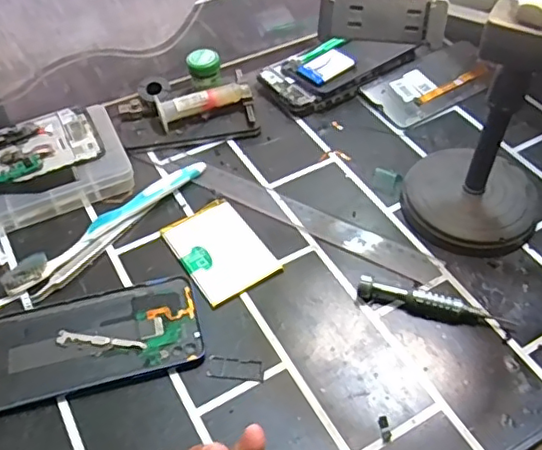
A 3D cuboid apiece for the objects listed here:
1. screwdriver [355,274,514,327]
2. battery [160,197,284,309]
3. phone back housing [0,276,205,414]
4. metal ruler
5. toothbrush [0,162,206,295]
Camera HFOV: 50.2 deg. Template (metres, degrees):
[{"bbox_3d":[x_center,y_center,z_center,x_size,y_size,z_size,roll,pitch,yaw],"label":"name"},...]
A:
[{"bbox_3d":[0.117,0.056,0.411,0.108,0.015,0.015,14,52,11],"label":"screwdriver"},{"bbox_3d":[-0.041,0.018,0.453,0.061,0.004,0.090,-28,56,-21],"label":"battery"},{"bbox_3d":[-0.127,0.079,0.402,0.154,0.004,0.075,-11,52,-9],"label":"phone back housing"},{"bbox_3d":[0.020,-0.012,0.481,0.250,0.004,0.032,24,54,21],"label":"metal ruler"},{"bbox_3d":[-0.129,-0.004,0.470,0.187,0.013,0.016,-37,60,-26],"label":"toothbrush"}]

